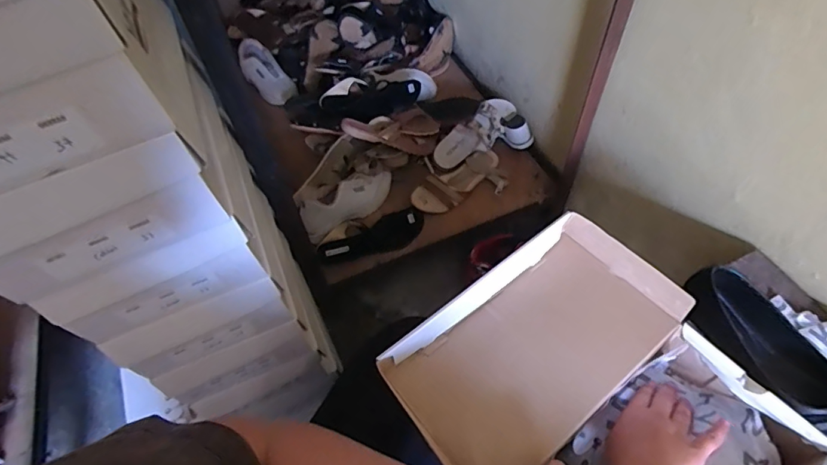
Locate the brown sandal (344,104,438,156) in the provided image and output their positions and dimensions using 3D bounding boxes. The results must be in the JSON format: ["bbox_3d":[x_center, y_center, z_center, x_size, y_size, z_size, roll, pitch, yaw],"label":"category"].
[{"bbox_3d":[-0.044,-0.224,1.045,0.228,0.056,0.099,-7,49,-33],"label":"brown sandal"}]

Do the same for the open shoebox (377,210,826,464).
[{"bbox_3d":[0.187,0.181,0.481,0.295,0.121,0.326,-35,59,-20],"label":"open shoebox"}]

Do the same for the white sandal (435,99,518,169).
[{"bbox_3d":[0.144,-0.228,1.088,0.230,0.050,0.084,-40,60,-5],"label":"white sandal"}]

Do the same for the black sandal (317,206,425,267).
[{"bbox_3d":[-0.084,0.014,0.994,0.230,0.034,0.075,-24,56,-14],"label":"black sandal"}]

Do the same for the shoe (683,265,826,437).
[{"bbox_3d":[0.410,0.144,0.514,0.082,0.057,0.249,-32,58,-19],"label":"shoe"}]

